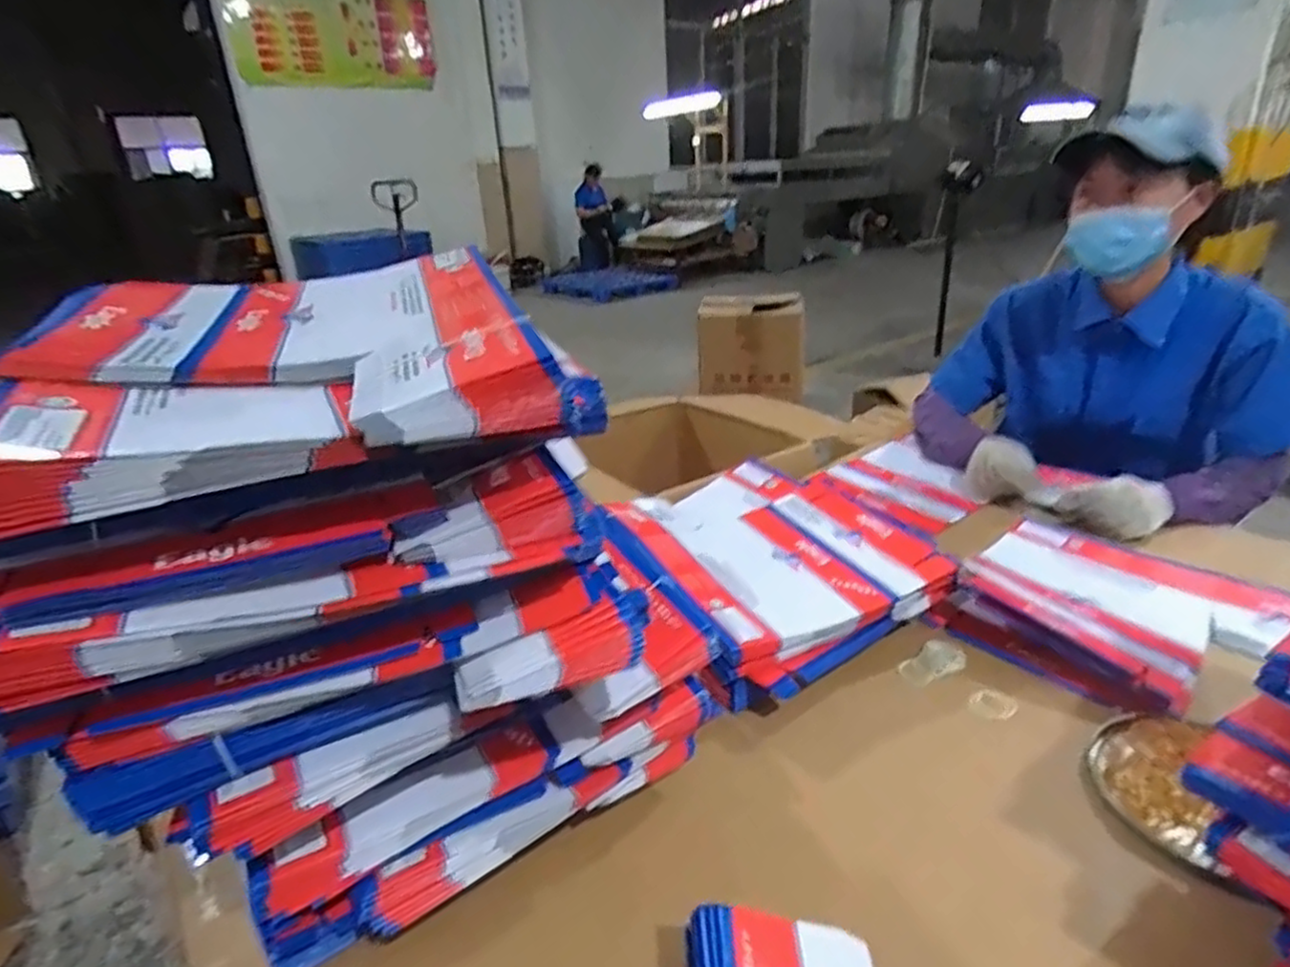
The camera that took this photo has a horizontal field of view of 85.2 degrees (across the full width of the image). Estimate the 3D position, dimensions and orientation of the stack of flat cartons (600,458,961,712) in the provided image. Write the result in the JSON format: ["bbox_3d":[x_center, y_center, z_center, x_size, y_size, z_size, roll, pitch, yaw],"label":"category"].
[{"bbox_3d":[0.138,0.097,0.848,0.292,0.091,0.346,-14,27,-20],"label":"stack of flat cartons"}]

